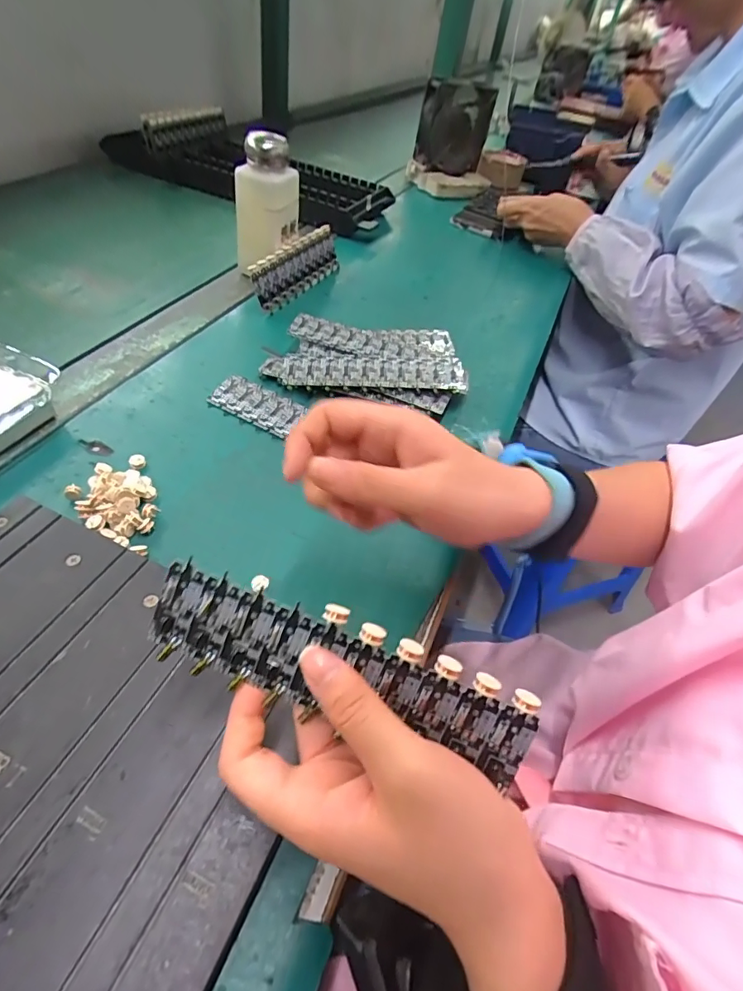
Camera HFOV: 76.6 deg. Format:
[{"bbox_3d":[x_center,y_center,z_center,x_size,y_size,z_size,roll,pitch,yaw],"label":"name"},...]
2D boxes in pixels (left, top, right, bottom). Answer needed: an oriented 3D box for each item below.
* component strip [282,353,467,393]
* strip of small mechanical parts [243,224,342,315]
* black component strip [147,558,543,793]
[{"bbox_3d":[0.004,-0.110,0.411,0.156,0.006,0.039,2,59,-4],"label":"component strip"},{"bbox_3d":[-0.078,-0.245,0.502,0.008,0.050,0.141,11,46,30],"label":"strip of small mechanical parts"},{"bbox_3d":[-0.013,0.068,0.185,0.153,0.043,0.005,20,7,5],"label":"black component strip"}]

